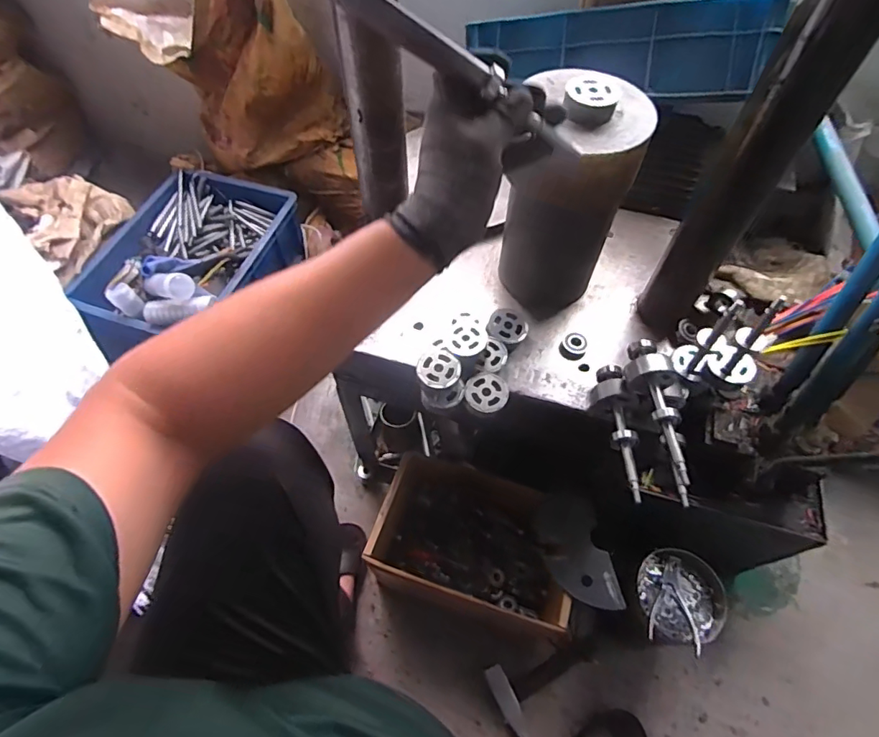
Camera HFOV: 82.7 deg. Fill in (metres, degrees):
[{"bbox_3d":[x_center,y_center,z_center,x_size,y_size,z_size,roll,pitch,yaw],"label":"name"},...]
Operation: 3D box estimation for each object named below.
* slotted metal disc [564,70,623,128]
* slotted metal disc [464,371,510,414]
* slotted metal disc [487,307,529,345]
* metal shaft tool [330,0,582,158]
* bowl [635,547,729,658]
[{"bbox_3d":[0.152,-0.271,0.502,0.053,0.025,0.056,0,58,0],"label":"slotted metal disc"},{"bbox_3d":[0.058,0.027,0.604,0.051,0.010,0.052,0,58,0],"label":"slotted metal disc"},{"bbox_3d":[0.090,-0.056,0.656,0.052,0.014,0.054,0,58,0],"label":"slotted metal disc"},{"bbox_3d":[0.015,-0.226,0.373,0.234,0.020,0.017,22,55,-23],"label":"metal shaft tool"},{"bbox_3d":[0.359,0.340,0.741,0.123,0.043,0.139,7,58,4],"label":"bowl"}]

